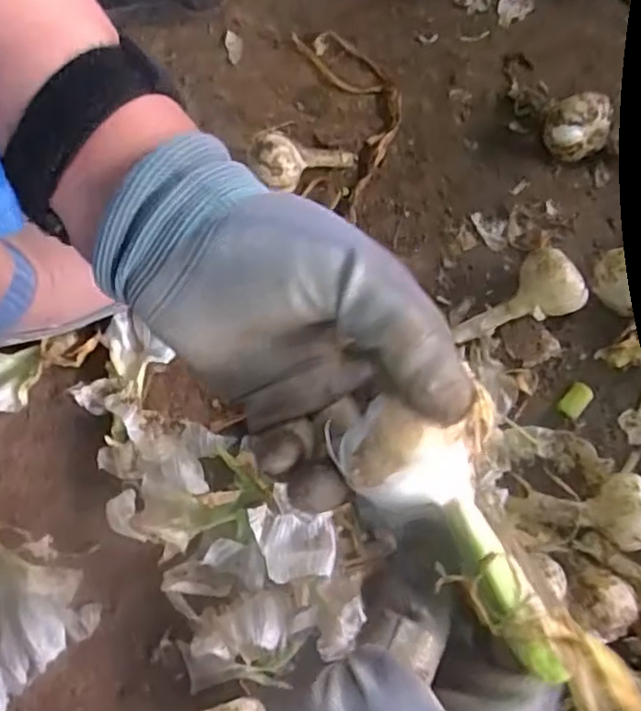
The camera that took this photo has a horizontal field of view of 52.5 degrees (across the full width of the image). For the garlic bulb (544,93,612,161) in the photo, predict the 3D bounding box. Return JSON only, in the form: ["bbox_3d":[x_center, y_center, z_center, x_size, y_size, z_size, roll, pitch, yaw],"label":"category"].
[{"bbox_3d":[0.189,-0.168,0.480,0.045,0.044,0.043,0,78,1],"label":"garlic bulb"}]

